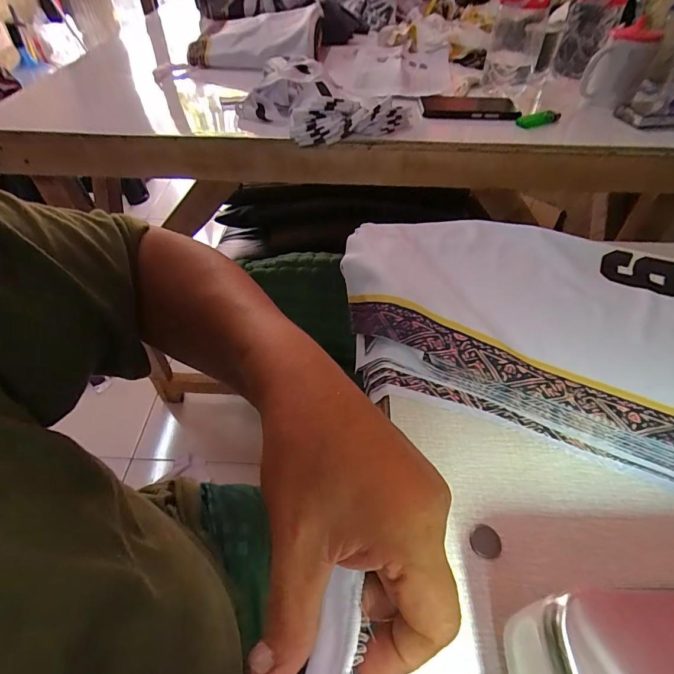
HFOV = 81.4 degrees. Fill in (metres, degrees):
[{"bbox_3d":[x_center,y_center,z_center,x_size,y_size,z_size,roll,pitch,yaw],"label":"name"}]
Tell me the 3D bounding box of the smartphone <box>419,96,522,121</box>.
[{"bbox_3d":[0.226,-0.391,0.668,0.158,0.016,0.091,4,50,5],"label":"smartphone"}]

